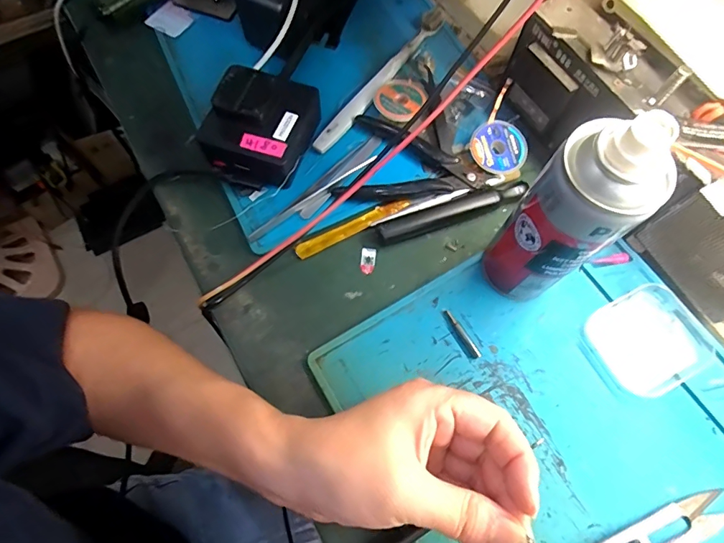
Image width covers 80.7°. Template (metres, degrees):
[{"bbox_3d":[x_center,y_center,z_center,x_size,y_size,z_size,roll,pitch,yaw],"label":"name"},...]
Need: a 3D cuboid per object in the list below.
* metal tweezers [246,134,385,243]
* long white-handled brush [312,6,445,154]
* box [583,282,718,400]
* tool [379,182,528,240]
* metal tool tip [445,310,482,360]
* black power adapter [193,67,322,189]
[{"bbox_3d":[-0.032,-0.065,0.333,0.018,0.006,0.132,42,75,15],"label":"metal tweezers"},{"bbox_3d":[0.017,-0.169,0.367,0.015,0.012,0.178,35,73,13],"label":"long white-handled brush"},{"bbox_3d":[0.197,0.045,0.290,0.071,0.017,0.063,-30,72,-11],"label":"box"},{"bbox_3d":[0.070,-0.047,0.327,0.118,0.012,0.014,-18,70,-7],"label":"tool"},{"bbox_3d":[0.069,0.044,0.297,0.007,0.004,0.038,-31,72,-11],"label":"metal tool tip"},{"bbox_3d":[-0.078,-0.112,0.328,0.076,0.048,0.085,17,70,7],"label":"black power adapter"}]

